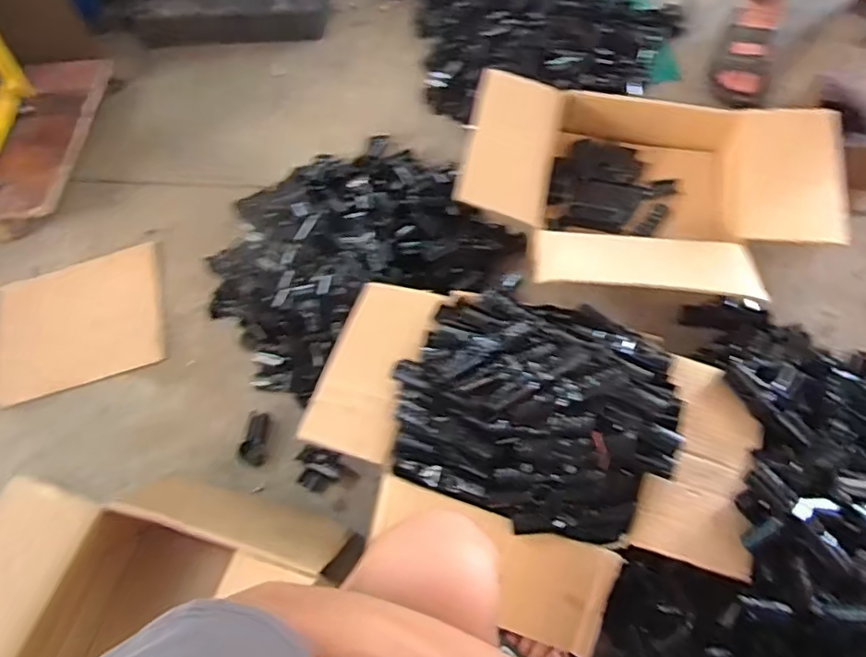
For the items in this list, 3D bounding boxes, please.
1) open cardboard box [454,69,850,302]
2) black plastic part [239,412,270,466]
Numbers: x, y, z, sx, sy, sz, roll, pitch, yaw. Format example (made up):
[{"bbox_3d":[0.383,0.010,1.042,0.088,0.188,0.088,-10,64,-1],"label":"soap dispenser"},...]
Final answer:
[{"bbox_3d":[0.341,-0.217,0.946,0.559,0.182,0.413,5,62,7],"label":"open cardboard box"},{"bbox_3d":[-0.281,0.174,0.926,0.042,0.018,0.079,1,62,5],"label":"black plastic part"}]

